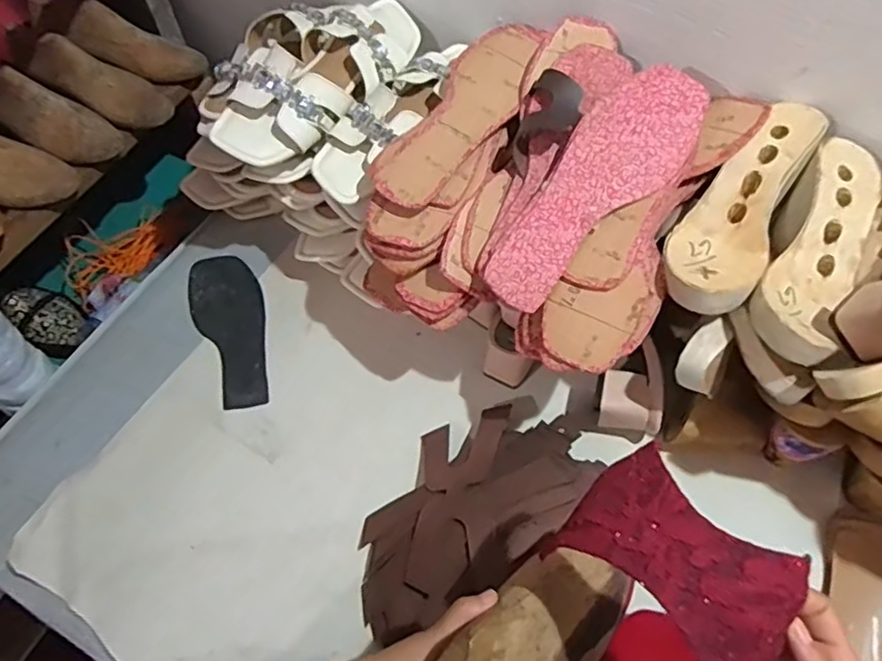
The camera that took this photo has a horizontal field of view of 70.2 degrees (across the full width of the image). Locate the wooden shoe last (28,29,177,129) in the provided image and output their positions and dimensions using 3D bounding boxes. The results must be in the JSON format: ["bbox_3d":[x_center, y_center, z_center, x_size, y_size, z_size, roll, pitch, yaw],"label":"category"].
[{"bbox_3d":[-0.436,-0.324,0.810,0.188,0.070,0.075,25,61,-9],"label":"wooden shoe last"}]

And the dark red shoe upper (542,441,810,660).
[{"bbox_3d":[0.134,0.134,0.358,0.122,0.059,0.084,39,67,21],"label":"dark red shoe upper"}]

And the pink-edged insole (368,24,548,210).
[{"bbox_3d":[0.026,-0.211,0.593,0.076,0.013,0.246,31,69,12],"label":"pink-edged insole"}]

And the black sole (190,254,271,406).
[{"bbox_3d":[-0.237,-0.005,0.718,0.074,0.008,0.202,-19,61,-10],"label":"black sole"}]

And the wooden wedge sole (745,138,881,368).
[{"bbox_3d":[0.319,-0.063,0.533,0.070,0.057,0.218,26,63,15],"label":"wooden wedge sole"}]

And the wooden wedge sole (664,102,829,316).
[{"bbox_3d":[0.263,-0.108,0.545,0.083,0.049,0.228,28,64,16],"label":"wooden wedge sole"}]

